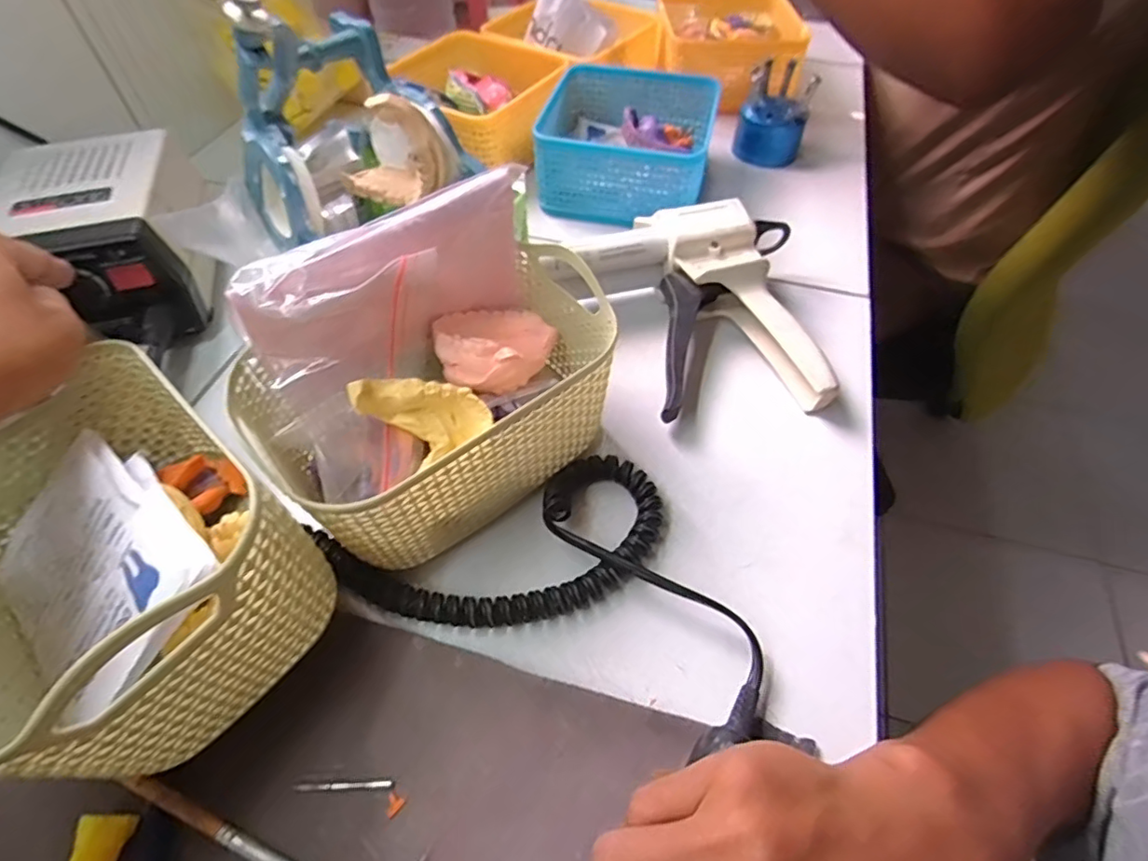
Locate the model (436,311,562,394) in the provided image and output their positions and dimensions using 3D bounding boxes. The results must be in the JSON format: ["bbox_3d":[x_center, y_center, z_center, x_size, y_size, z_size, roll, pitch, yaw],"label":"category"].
[{"bbox_3d":[-0.046,-0.051,0.308,0.060,0.024,0.063,0,52,0],"label":"model"}]

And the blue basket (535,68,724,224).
[{"bbox_3d":[0.044,-0.237,0.474,0.124,0.061,0.133,11,52,8],"label":"blue basket"}]

